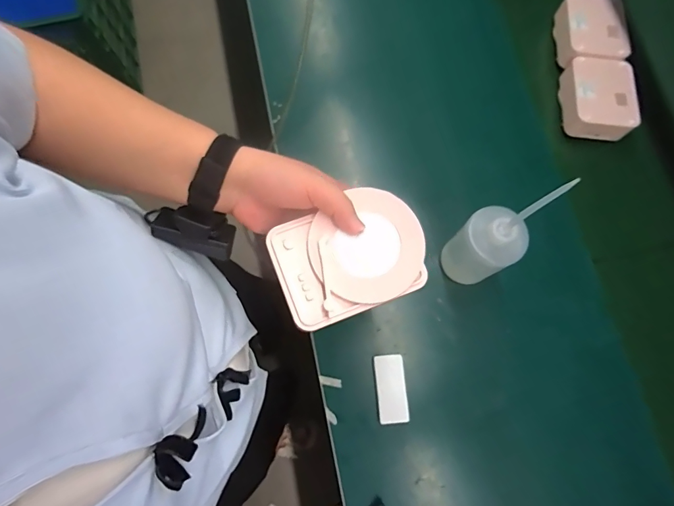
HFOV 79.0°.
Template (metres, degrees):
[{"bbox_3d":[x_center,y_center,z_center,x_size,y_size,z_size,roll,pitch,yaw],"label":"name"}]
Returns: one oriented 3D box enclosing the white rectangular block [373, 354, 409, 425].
[{"bbox_3d":[0.077,0.194,0.587,0.042,0.020,0.092,-5,76,-1],"label":"white rectangular block"}]

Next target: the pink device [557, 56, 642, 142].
[{"bbox_3d":[0.426,-0.252,0.668,0.098,0.052,0.123,7,76,2],"label":"pink device"}]

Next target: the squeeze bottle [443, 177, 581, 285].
[{"bbox_3d":[0.197,-0.017,0.521,0.085,0.239,0.078,-28,78,-7],"label":"squeeze bottle"}]

